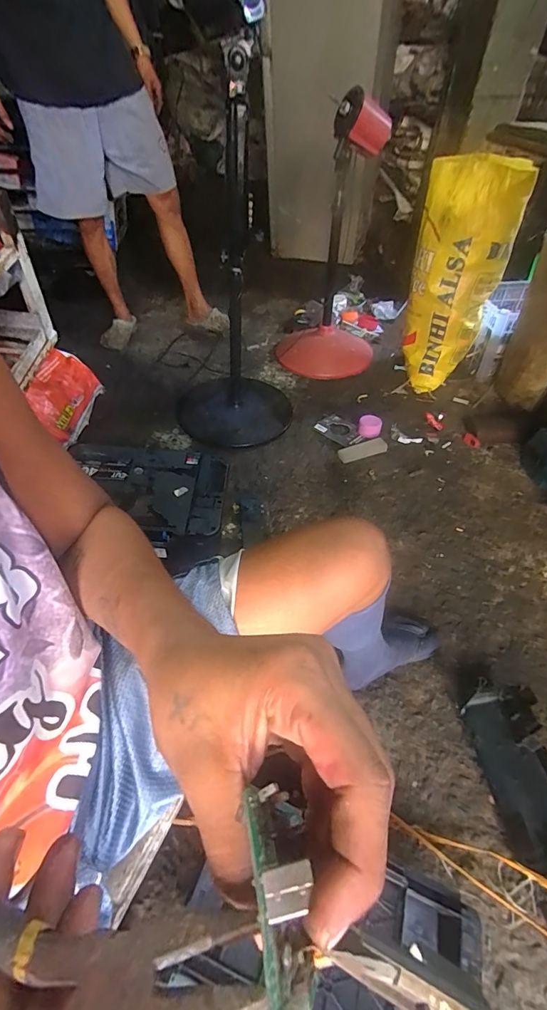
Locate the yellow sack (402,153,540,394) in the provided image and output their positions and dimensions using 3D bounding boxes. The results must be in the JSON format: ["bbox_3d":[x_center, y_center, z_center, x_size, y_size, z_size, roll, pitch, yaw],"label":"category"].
[{"bbox_3d":[0.594,-0.735,1.383,0.282,0.654,0.235,16,48,13],"label":"yellow sack"}]

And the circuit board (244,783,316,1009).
[{"bbox_3d":[0.003,0.124,0.128,0.017,0.013,0.058,-5,57,-5],"label":"circuit board"}]

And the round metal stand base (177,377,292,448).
[{"bbox_3d":[-0.135,-0.335,1.415,0.388,0.057,0.355,-7,49,-6],"label":"round metal stand base"}]

